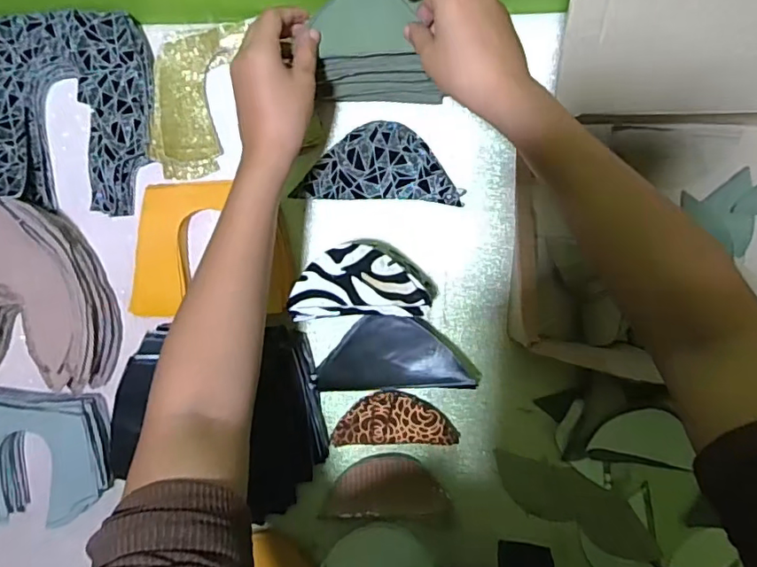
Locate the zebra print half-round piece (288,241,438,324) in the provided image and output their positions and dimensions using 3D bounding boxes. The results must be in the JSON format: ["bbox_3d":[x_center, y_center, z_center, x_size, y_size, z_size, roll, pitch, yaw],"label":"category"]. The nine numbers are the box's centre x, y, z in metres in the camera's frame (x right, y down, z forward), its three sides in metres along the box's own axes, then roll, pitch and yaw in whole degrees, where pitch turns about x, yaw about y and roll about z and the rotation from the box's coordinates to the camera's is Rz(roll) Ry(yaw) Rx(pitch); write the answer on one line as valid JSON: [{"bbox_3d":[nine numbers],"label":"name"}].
[{"bbox_3d":[-0.016,-0.003,0.466,0.121,0.011,0.064,-2,91,5],"label":"zebra print half-round piece"}]

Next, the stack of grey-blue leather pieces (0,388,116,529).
[{"bbox_3d":[-0.345,0.170,0.549,0.166,0.043,0.125,-6,91,5],"label":"stack of grey-blue leather pieces"}]

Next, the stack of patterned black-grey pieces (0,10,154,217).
[{"bbox_3d":[-0.313,-0.167,0.540,0.185,0.045,0.185,0,91,5],"label":"stack of patterned black-grey pieces"}]

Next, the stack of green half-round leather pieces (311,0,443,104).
[{"bbox_3d":[0.002,-0.205,0.471,0.101,0.077,0.071,4,91,4],"label":"stack of green half-round leather pieces"}]

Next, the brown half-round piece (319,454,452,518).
[{"bbox_3d":[0.007,0.197,0.531,0.118,0.015,0.054,-4,91,5],"label":"brown half-round piece"}]

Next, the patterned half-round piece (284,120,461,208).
[{"bbox_3d":[0.002,-0.114,0.523,0.152,0.024,0.073,2,85,7],"label":"patterned half-round piece"}]

